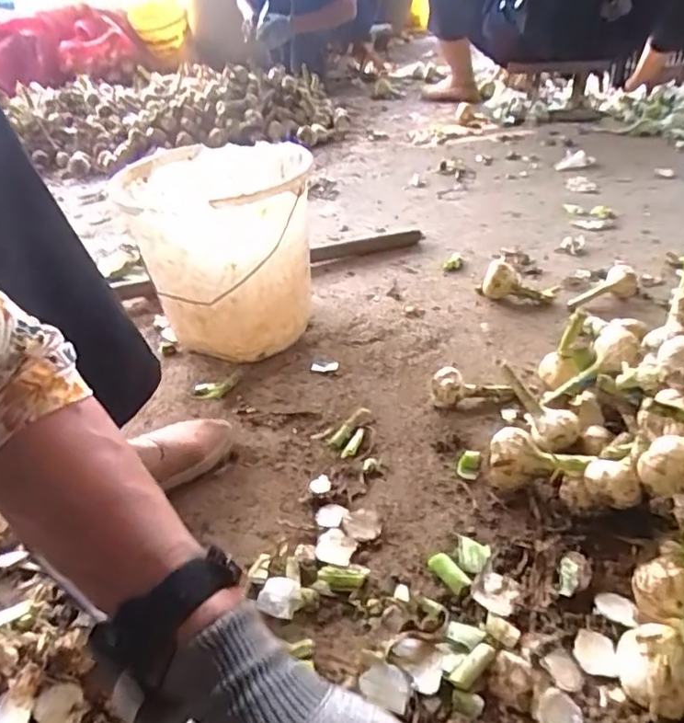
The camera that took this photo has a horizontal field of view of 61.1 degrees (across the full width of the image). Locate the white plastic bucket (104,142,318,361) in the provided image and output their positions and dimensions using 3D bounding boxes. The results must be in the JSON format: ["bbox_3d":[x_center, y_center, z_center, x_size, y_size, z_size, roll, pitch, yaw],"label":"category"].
[{"bbox_3d":[-0.156,-0.138,0.825,0.225,0.263,0.219,-1,36,0],"label":"white plastic bucket"}]

